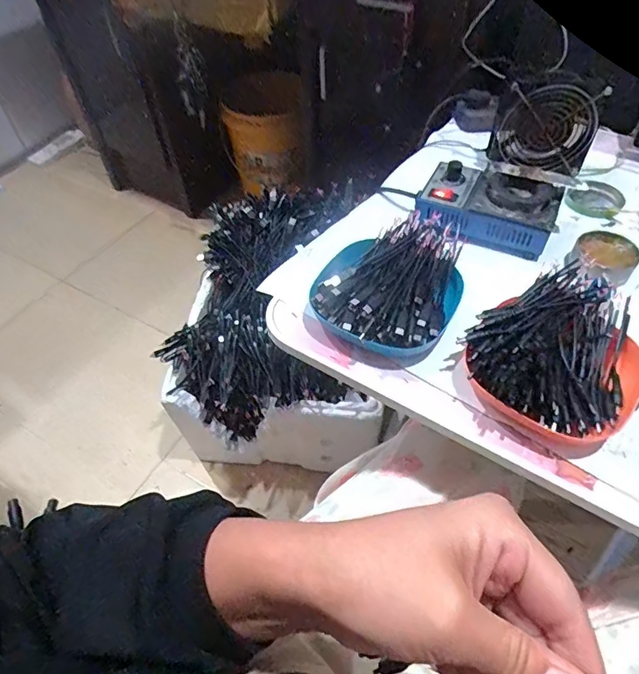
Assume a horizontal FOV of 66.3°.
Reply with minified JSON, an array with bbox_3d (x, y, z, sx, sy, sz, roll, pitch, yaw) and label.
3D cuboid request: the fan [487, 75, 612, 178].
[{"bbox_3d":[0.286,-0.266,0.622,0.122,0.116,0.034,15,54,15],"label":"fan"}]

